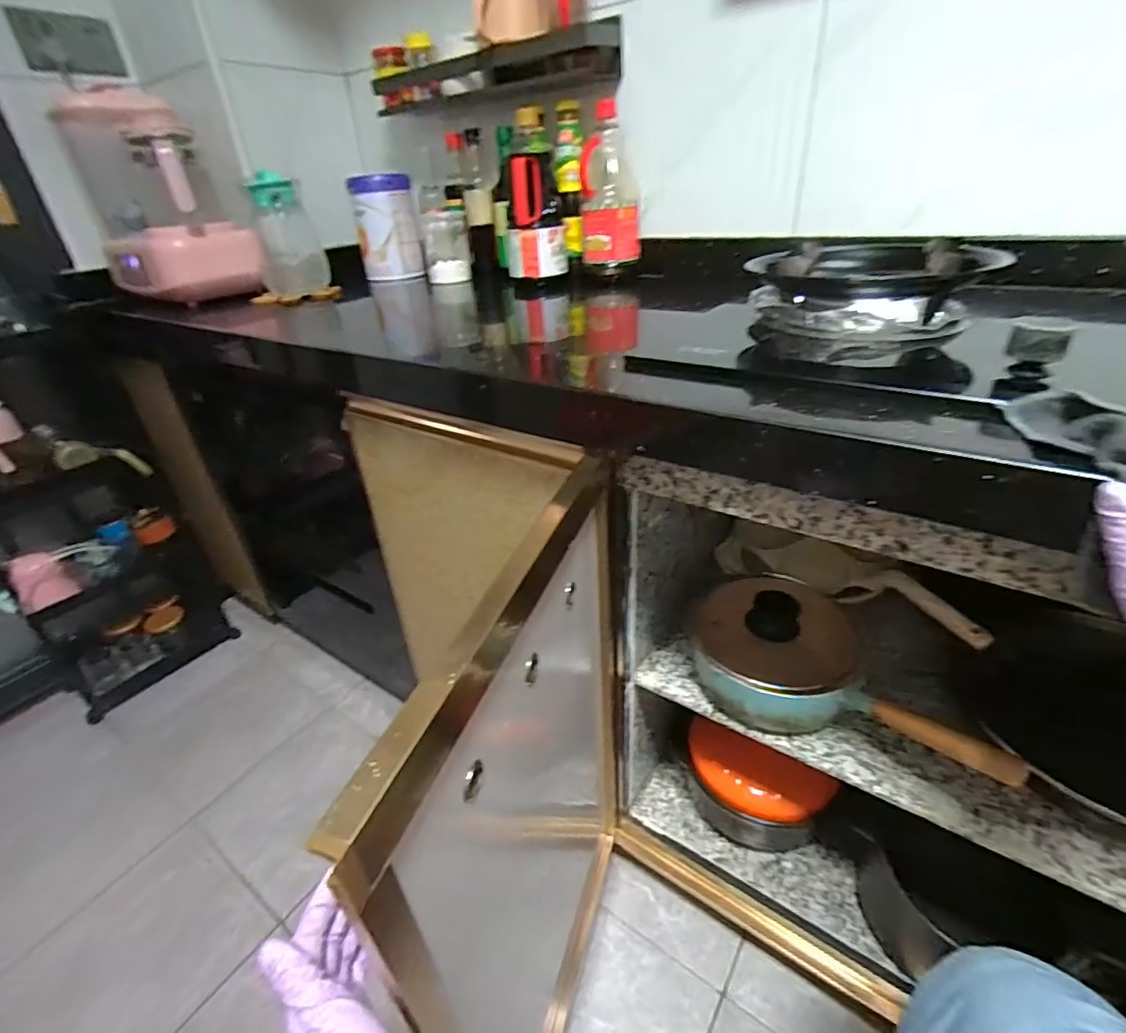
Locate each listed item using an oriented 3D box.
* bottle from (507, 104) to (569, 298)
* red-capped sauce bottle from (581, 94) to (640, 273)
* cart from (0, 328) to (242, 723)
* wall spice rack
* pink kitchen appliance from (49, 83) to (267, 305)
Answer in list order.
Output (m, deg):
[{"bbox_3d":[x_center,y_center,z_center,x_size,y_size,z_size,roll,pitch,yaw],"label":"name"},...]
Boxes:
[{"bbox_3d":[-0.049,-0.529,0.944,0.102,0.264,0.117,-5,32,-1],"label":"bottle"},{"bbox_3d":[0.081,-0.538,0.921,0.096,0.240,0.098,-1,32,5],"label":"red-capped sauce bottle"},{"bbox_3d":[-1.083,-0.006,1.233,0.365,0.774,0.332,23,41,37],"label":"cart"},{"bbox_3d":[-0.133,-0.774,0.957,0.474,0.068,0.090,15,37,28],"label":"wall spice rack"},{"bbox_3d":[-0.736,-0.589,1.021,0.299,0.324,0.197,22,40,35],"label":"pink kitchen appliance"}]

